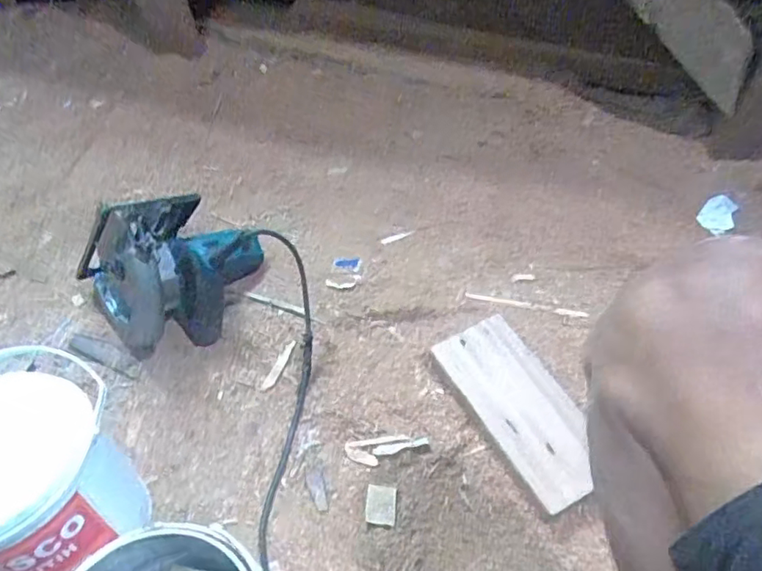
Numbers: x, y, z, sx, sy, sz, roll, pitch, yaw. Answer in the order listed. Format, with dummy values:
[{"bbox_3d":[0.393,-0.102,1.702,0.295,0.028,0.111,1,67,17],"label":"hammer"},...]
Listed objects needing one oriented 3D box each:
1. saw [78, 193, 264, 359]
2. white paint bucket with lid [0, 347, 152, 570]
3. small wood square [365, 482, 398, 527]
[{"bbox_3d":[-0.310,-0.028,0.803,0.249,0.204,0.148,-12,50,-4],"label":"saw"},{"bbox_3d":[-0.364,0.213,0.604,0.188,0.181,0.172,-3,50,3],"label":"white paint bucket with lid"},{"bbox_3d":[0.000,0.247,0.653,0.033,0.006,0.042,1,47,7],"label":"small wood square"}]

